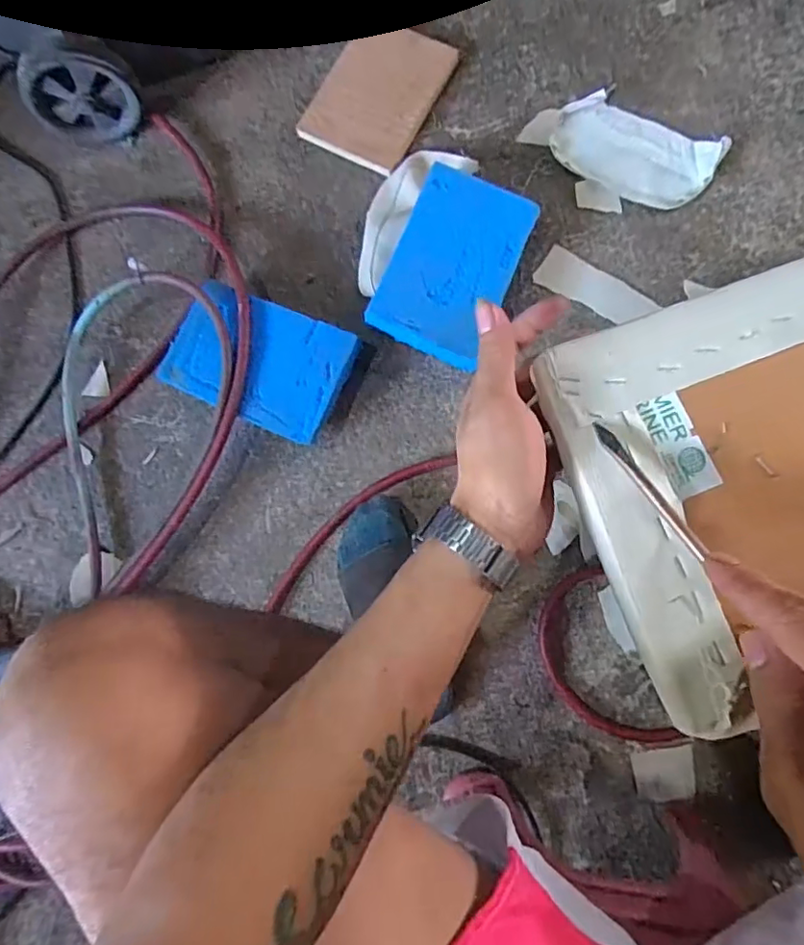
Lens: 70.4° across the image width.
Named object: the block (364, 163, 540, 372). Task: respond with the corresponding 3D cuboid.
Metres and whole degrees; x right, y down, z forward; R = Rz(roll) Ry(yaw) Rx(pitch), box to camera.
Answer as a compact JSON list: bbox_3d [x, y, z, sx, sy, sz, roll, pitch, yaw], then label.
[{"bbox_3d":[0.061,-0.246,0.673,0.137,0.020,0.215,23,83,8],"label":"block"}]

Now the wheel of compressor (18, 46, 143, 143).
[{"bbox_3d":[-0.407,-0.476,0.722,0.131,0.111,0.044,-3,81,4],"label":"wheel of compressor"}]

